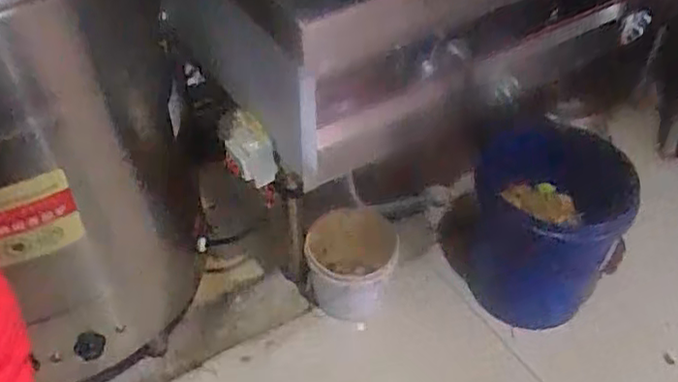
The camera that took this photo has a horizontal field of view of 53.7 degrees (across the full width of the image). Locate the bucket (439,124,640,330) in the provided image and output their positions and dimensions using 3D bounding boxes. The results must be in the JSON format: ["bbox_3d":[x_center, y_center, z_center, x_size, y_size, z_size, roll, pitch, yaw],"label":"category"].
[{"bbox_3d":[0.431,0.045,1.447,0.375,0.342,0.289,28,51,25],"label":"bucket"}]

